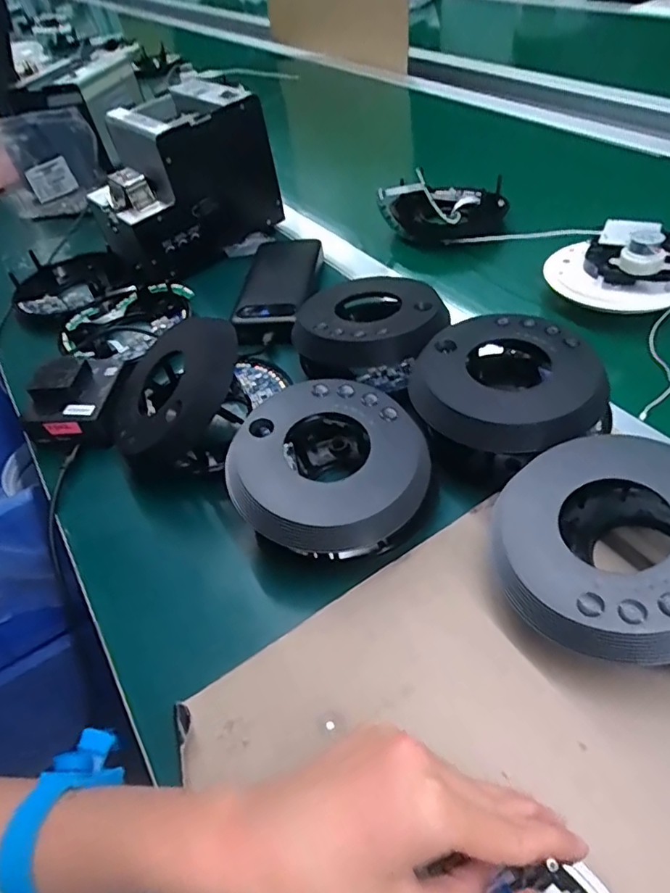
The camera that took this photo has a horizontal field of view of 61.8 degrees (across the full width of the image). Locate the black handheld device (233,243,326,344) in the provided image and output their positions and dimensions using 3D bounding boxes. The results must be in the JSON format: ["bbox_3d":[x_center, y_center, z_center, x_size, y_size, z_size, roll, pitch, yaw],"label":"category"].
[{"bbox_3d":[-0.058,-0.165,0.565,0.077,0.026,0.156,-2,48,8],"label":"black handheld device"}]

